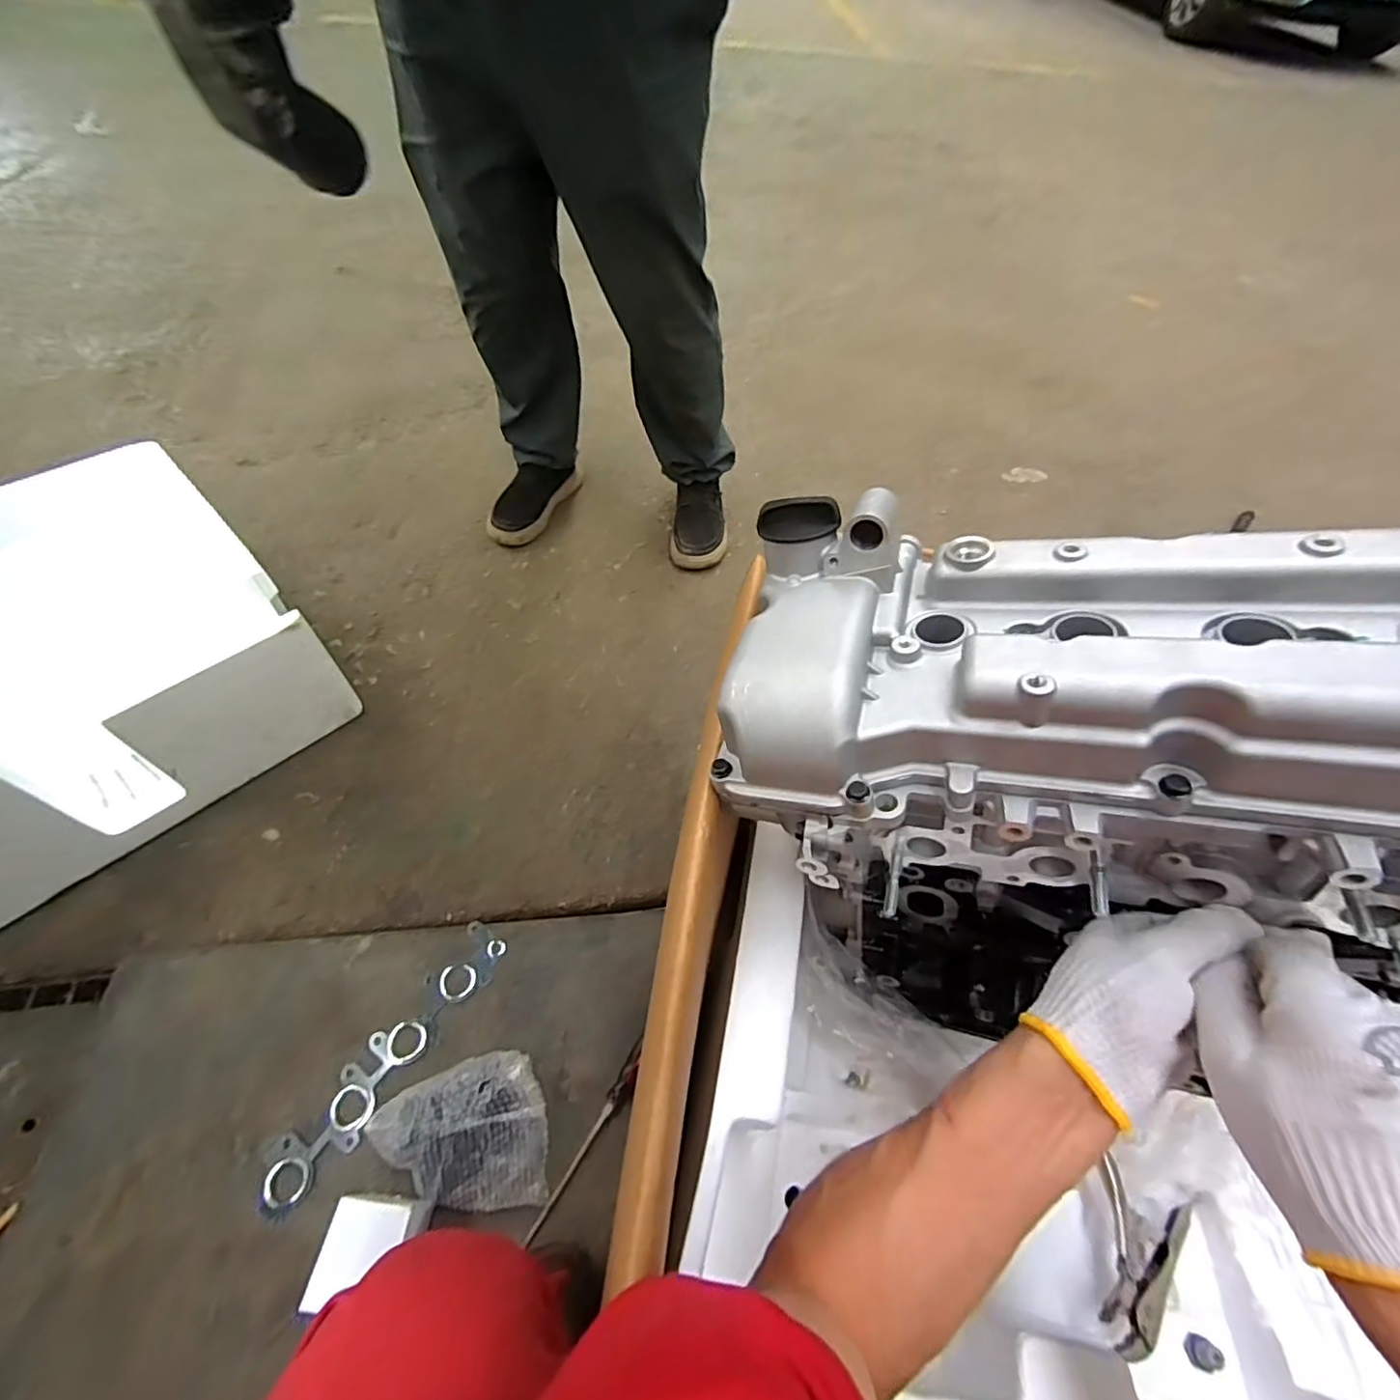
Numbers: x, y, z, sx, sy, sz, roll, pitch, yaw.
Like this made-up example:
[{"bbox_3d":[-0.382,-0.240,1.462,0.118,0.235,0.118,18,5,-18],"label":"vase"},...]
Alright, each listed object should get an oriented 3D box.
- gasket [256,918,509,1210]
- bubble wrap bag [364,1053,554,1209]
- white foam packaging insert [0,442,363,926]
[{"bbox_3d":[-0.349,0.401,0.682,0.064,0.010,0.311,32,60,17],"label":"gasket"},{"bbox_3d":[-0.245,0.441,0.612,0.167,0.064,0.133,-6,56,-7],"label":"bubble wrap bag"},{"bbox_3d":[-0.991,0.005,0.822,0.766,0.219,0.573,-38,66,-25],"label":"white foam packaging insert"}]

